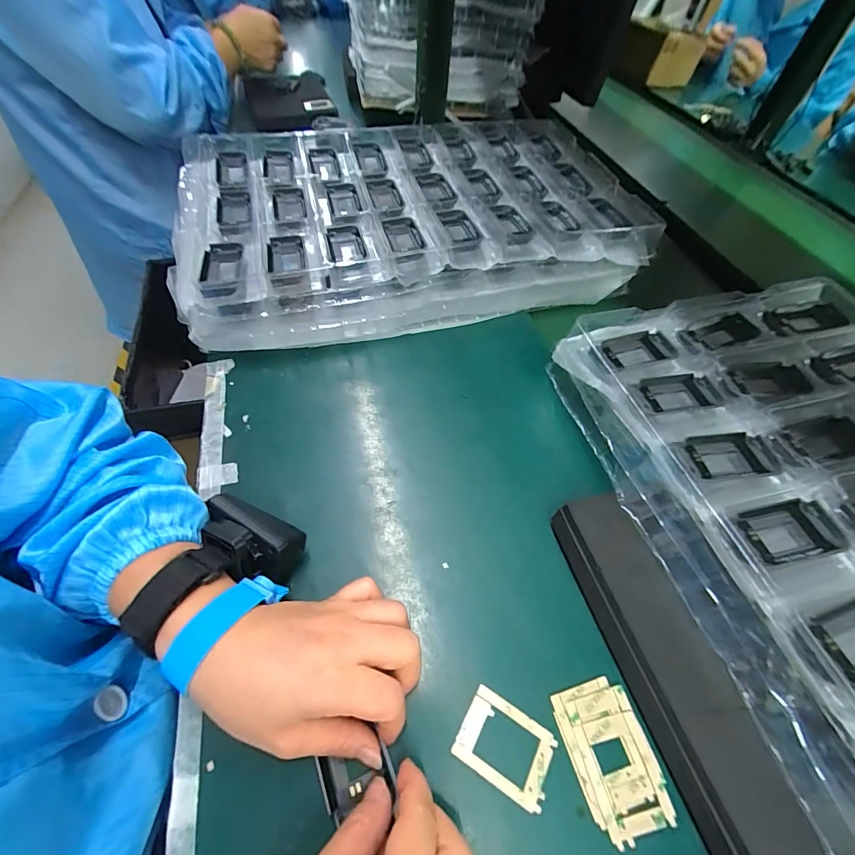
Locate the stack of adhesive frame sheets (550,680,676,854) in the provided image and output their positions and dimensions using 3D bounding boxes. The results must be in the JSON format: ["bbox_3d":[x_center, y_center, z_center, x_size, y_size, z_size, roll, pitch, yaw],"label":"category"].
[{"bbox_3d":[0.109,0.194,0.236,0.047,0.004,0.071,-12,57,-10],"label":"stack of adhesive frame sheets"}]

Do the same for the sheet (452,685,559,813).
[{"bbox_3d":[0.047,0.191,0.239,0.054,0.004,0.040,27,59,15],"label":"sheet"}]

